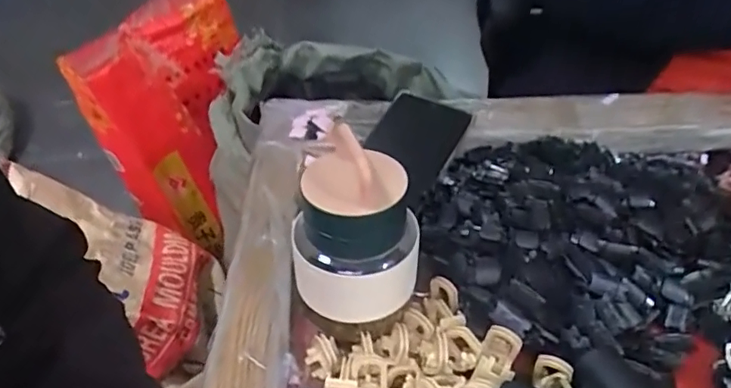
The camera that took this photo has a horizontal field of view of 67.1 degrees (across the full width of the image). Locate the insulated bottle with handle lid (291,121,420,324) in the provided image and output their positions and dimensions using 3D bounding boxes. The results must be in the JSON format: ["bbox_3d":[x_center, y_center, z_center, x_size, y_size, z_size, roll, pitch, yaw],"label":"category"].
[{"bbox_3d":[-0.006,0.027,0.331,0.076,0.105,0.063,-7,38,-5],"label":"insulated bottle with handle lid"}]

